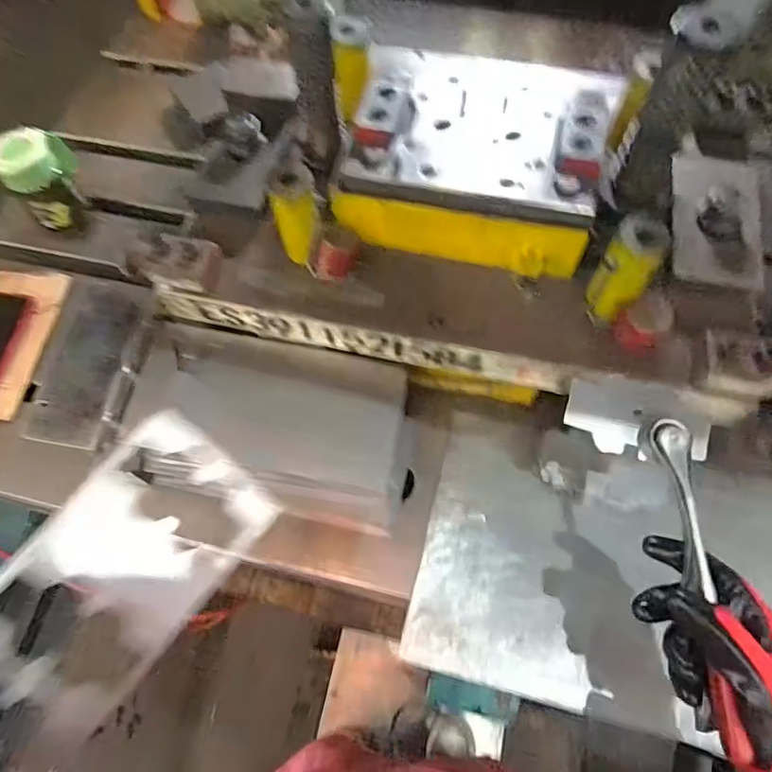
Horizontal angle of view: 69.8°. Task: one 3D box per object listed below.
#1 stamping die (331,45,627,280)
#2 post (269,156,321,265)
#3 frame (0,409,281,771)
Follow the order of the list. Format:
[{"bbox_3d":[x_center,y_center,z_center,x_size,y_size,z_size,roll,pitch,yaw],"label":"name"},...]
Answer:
[{"bbox_3d":[0.082,-0.211,0.532,0.233,0.088,0.211,12,66,8],"label":"stamping die"},{"bbox_3d":[-0.082,-0.161,0.509,0.038,0.100,0.029,1,44,3],"label":"post"},{"bbox_3d":[-0.200,0.148,0.391,0.124,0.018,0.253,47,69,-21],"label":"frame"}]

